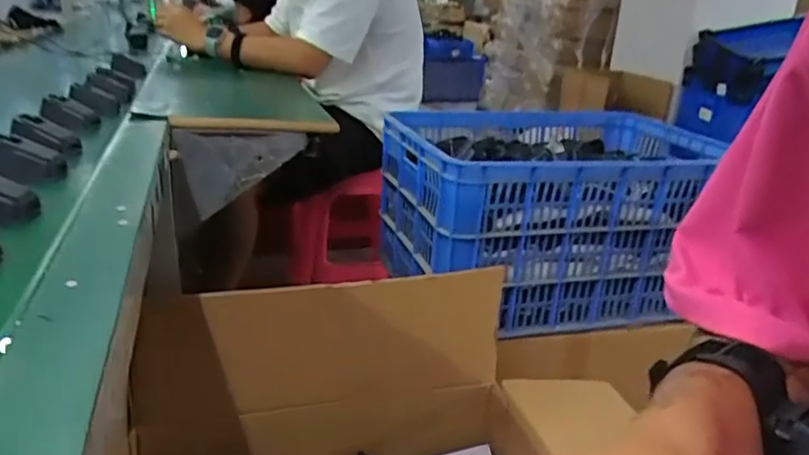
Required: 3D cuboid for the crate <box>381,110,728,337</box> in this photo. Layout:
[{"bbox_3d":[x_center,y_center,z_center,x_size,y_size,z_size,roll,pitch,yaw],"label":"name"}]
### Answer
[{"bbox_3d":[0.259,-0.044,1.172,0.567,0.282,0.425,-5,23,-22],"label":"crate"}]

